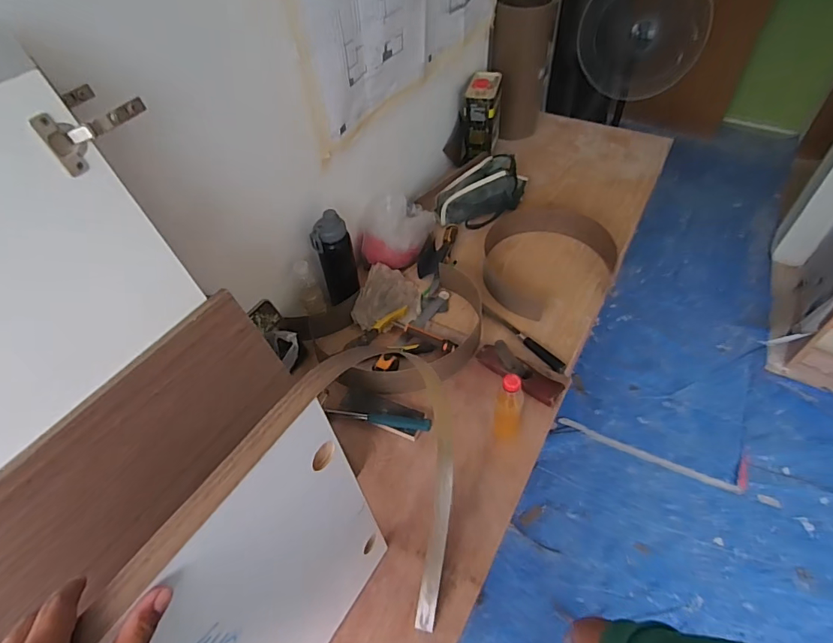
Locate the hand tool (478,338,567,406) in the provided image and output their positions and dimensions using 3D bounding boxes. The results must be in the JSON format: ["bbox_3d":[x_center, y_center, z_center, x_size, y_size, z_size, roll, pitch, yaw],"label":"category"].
[{"bbox_3d":[0.212,0.105,0.988,0.194,0.056,0.061,28,57,25],"label":"hand tool"}]

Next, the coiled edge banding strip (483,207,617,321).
[{"bbox_3d":[0.308,-0.188,1.194,0.270,0.092,0.313,-32,55,-21],"label":"coiled edge banding strip"}]

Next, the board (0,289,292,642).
[{"bbox_3d":[-0.357,0.179,0.577,0.023,0.206,0.458,17,54,35],"label":"board"}]

